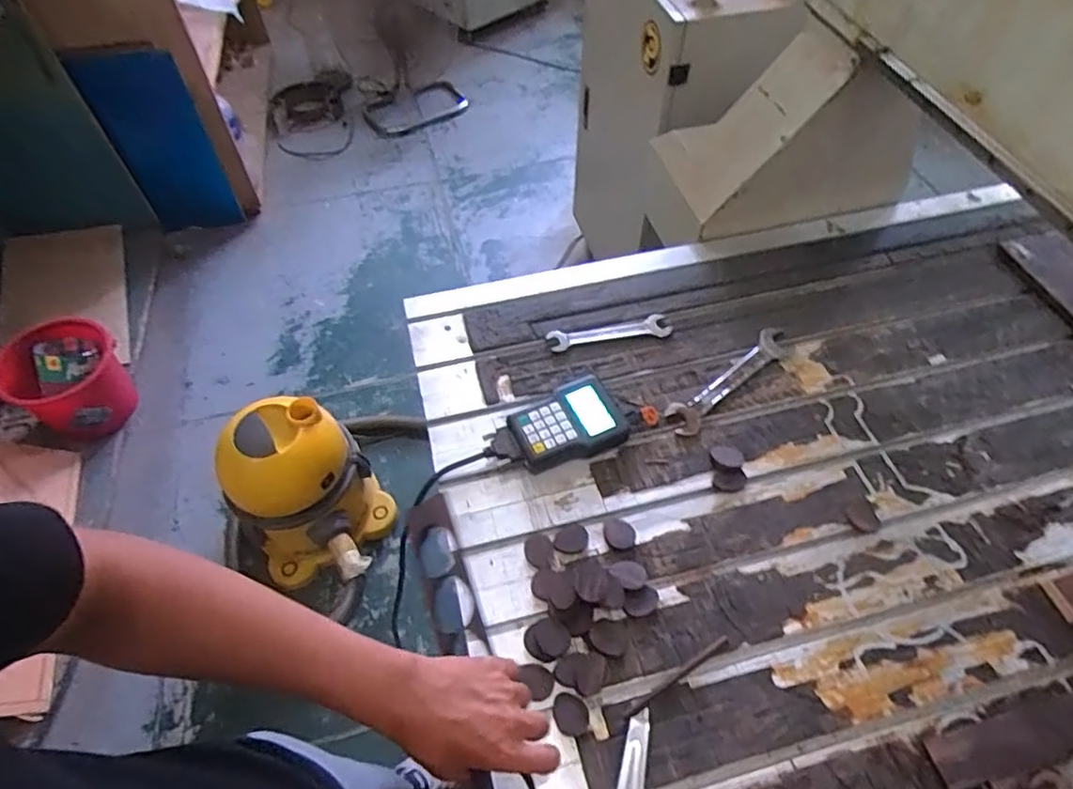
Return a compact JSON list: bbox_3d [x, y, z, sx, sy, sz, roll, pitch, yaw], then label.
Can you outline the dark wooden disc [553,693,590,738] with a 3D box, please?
[{"bbox_3d":[0.036,0.340,0.660,0.035,0.004,0.042,-17,56,-10],"label":"dark wooden disc"}]

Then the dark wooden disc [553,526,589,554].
[{"bbox_3d":[0.044,0.181,0.773,0.044,0.004,0.035,-20,57,-12],"label":"dark wooden disc"}]

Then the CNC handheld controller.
[{"bbox_3d":[0.026,0.047,0.849,0.183,0.039,0.110,-25,58,-15],"label":"CNC handheld controller"}]

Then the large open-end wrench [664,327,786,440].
[{"bbox_3d":[0.284,-0.022,0.911,0.247,0.009,0.051,-37,62,-22],"label":"large open-end wrench"}]

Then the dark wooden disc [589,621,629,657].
[{"bbox_3d":[0.082,0.275,0.697,0.040,0.009,0.039,-1,55,1],"label":"dark wooden disc"}]

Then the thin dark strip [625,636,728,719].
[{"bbox_3d":[0.155,0.308,0.680,0.143,0.008,0.010,-29,59,-18],"label":"thin dark strip"}]

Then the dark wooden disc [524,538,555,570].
[{"bbox_3d":[0.004,0.195,0.767,0.036,0.006,0.043,-17,56,-10],"label":"dark wooden disc"}]

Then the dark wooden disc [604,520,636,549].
[{"bbox_3d":[0.103,0.176,0.775,0.039,0.010,0.035,20,58,15],"label":"dark wooden disc"}]

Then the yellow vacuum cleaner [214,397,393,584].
[{"bbox_3d":[-0.508,0.237,1.397,0.307,0.390,0.309,5,55,4],"label":"yellow vacuum cleaner"}]

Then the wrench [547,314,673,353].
[{"bbox_3d":[0.114,-0.095,0.960,0.187,0.007,0.039,-10,55,-5],"label":"wrench"}]

